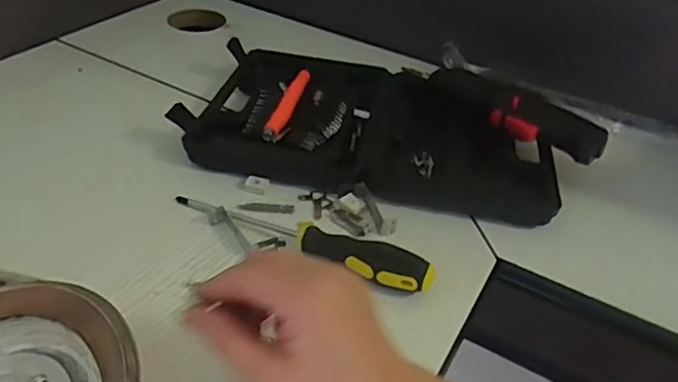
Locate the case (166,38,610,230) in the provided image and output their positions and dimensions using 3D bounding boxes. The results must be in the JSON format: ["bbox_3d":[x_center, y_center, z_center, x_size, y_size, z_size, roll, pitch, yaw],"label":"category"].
[{"bbox_3d":[0.050,-0.081,0.563,0.381,0.062,0.221,11,39,7],"label":"case"}]

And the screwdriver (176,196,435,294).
[{"bbox_3d":[-0.032,0.032,0.443,0.220,0.026,0.029,21,41,19],"label":"screwdriver"}]

